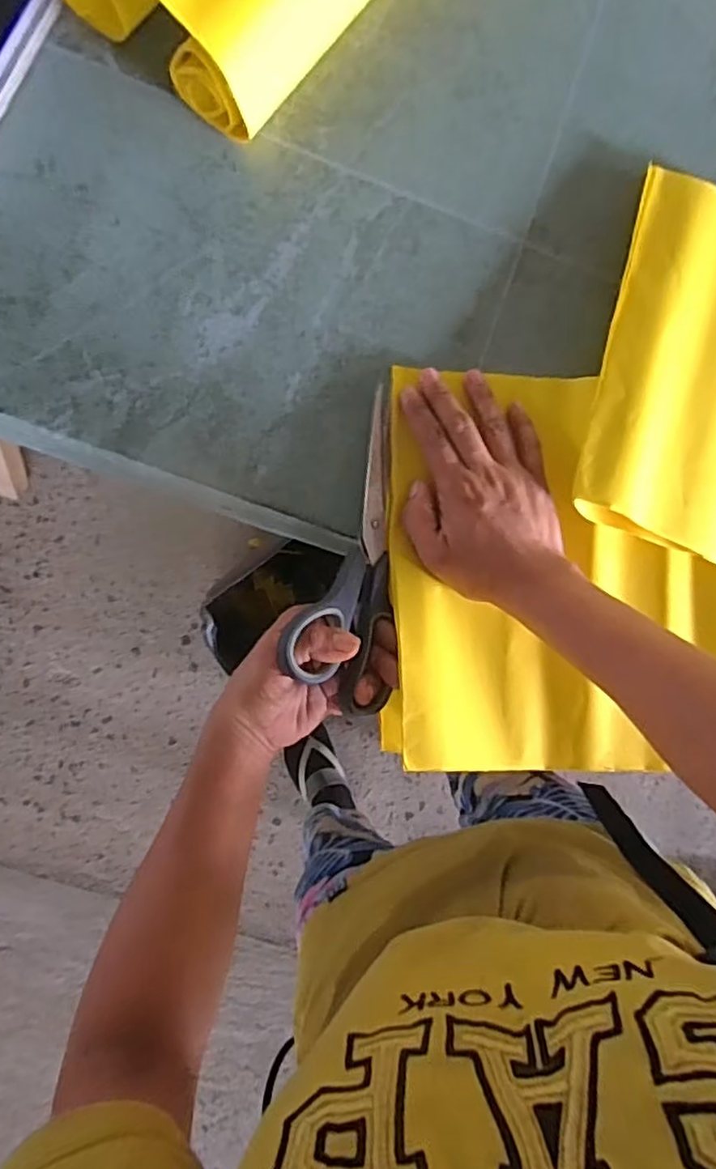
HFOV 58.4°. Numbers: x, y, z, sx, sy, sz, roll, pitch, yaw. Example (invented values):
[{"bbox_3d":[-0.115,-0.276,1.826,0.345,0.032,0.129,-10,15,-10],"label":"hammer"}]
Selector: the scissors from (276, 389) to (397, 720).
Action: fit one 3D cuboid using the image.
[{"bbox_3d":[0.009,-0.024,0.395,0.057,0.017,0.193,24,76,-16],"label":"scissors"}]

